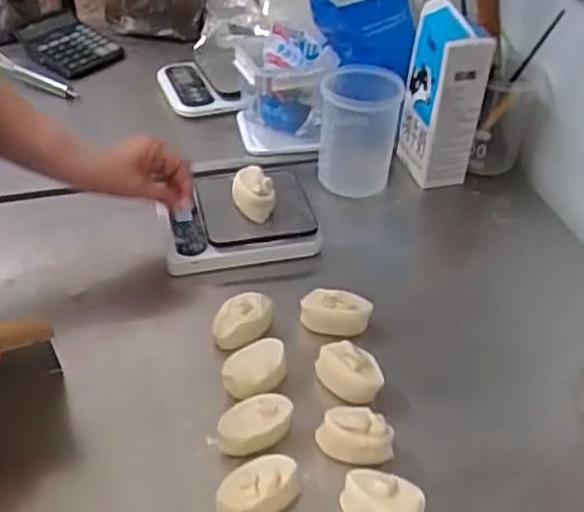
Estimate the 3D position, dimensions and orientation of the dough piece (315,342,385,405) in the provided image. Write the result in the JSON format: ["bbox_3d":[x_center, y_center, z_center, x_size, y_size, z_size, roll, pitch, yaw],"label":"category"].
[{"bbox_3d":[0.053,0.107,0.657,0.036,0.034,0.060,-32,51,-33],"label":"dough piece"}]

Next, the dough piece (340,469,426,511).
[{"bbox_3d":[0.070,0.198,0.559,0.065,0.043,0.034,19,43,19],"label":"dough piece"}]

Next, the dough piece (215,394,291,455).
[{"bbox_3d":[-0.030,0.144,0.607,0.064,0.030,0.034,-22,46,-26],"label":"dough piece"}]

